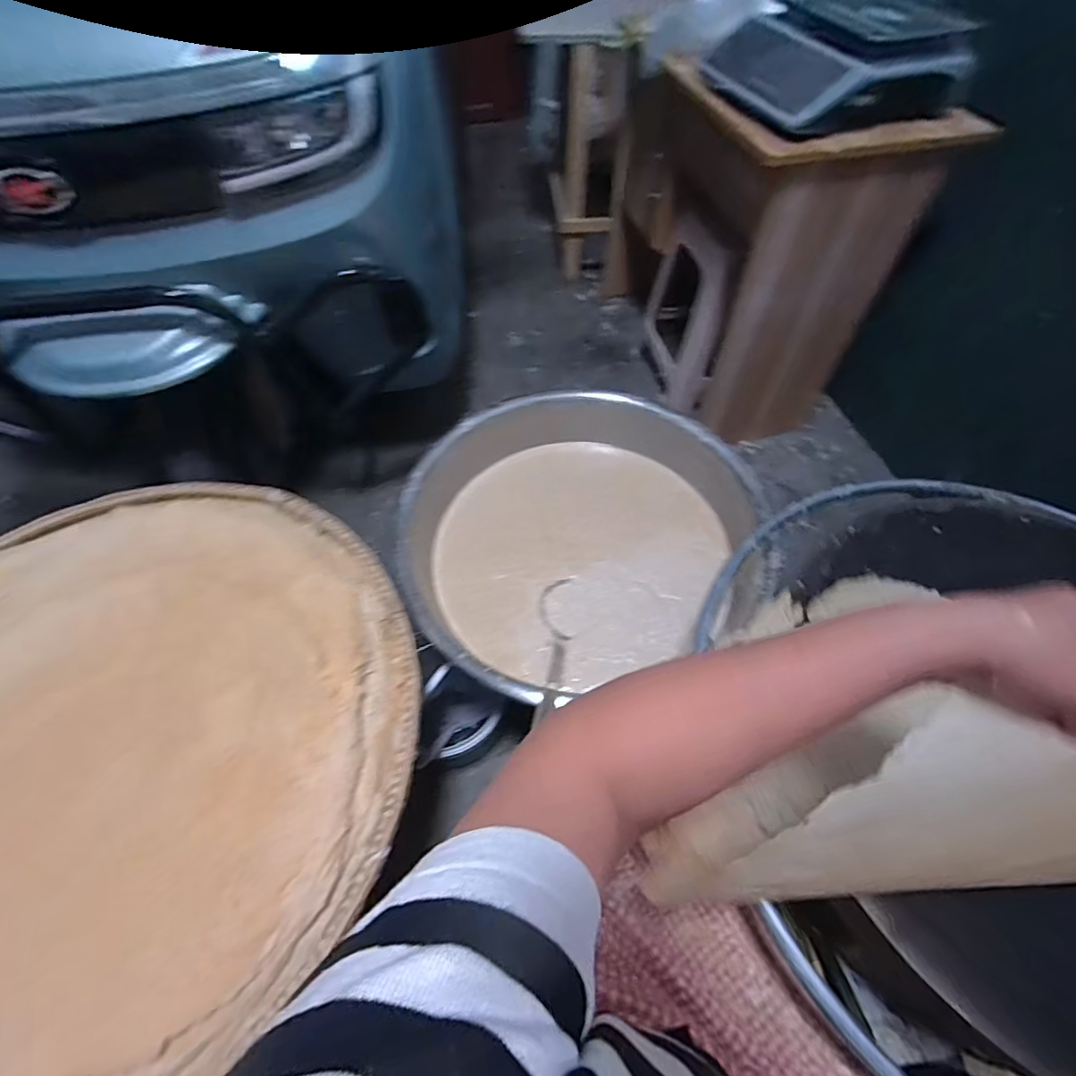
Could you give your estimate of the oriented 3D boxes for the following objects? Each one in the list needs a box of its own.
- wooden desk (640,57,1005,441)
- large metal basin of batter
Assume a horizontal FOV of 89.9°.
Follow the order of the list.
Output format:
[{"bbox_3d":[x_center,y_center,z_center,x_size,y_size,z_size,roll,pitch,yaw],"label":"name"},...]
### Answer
[{"bbox_3d":[0.533,-0.735,1.409,0.437,0.724,0.606,-10,57,-7],"label":"wooden desk"},{"bbox_3d":[0.052,-0.013,0.946,0.583,0.171,0.501,-29,61,-18],"label":"large metal basin of batter"}]

